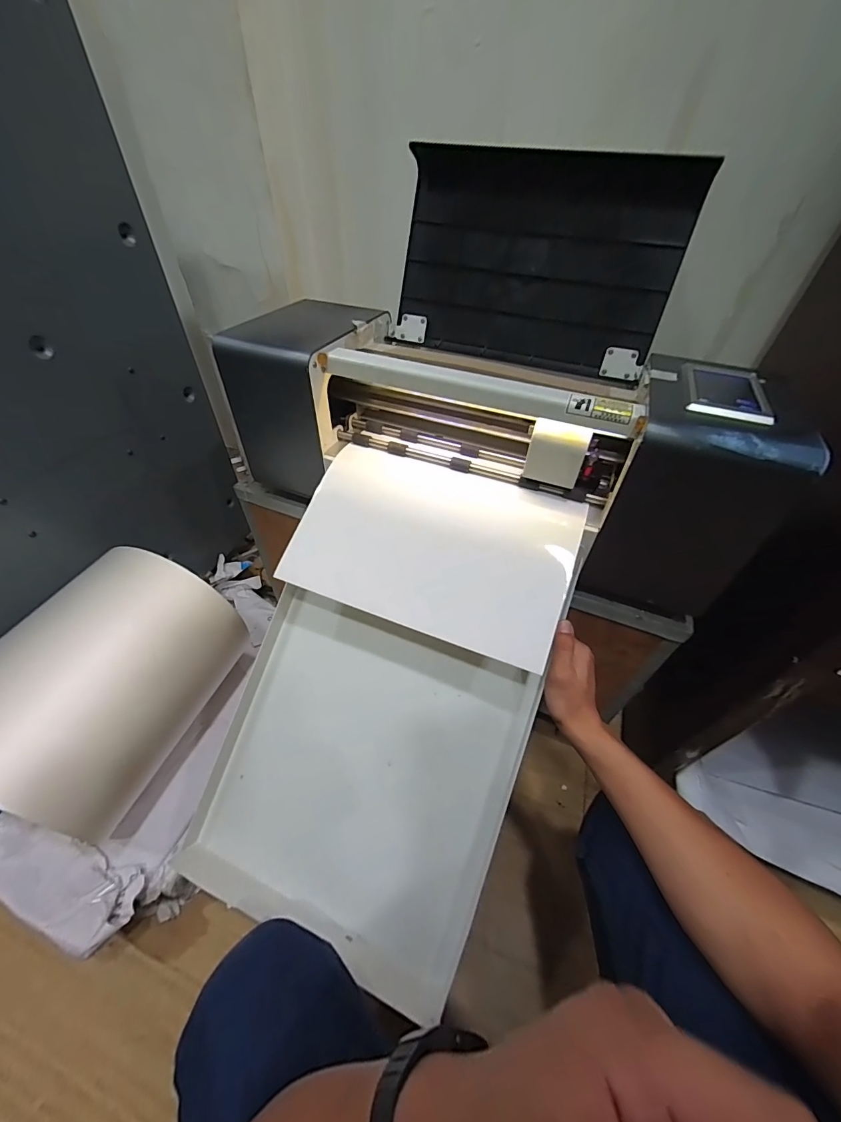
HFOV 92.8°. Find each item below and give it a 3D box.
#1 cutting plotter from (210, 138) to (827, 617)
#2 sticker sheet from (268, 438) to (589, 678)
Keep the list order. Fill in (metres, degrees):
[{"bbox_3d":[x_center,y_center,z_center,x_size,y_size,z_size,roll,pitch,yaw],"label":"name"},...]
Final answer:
[{"bbox_3d":[0.099,-0.260,0.506,0.637,0.331,0.309,18,48,15],"label":"cutting plotter"},{"bbox_3d":[0.011,-0.016,0.472,0.326,0.056,0.204,16,88,13],"label":"sticker sheet"}]

